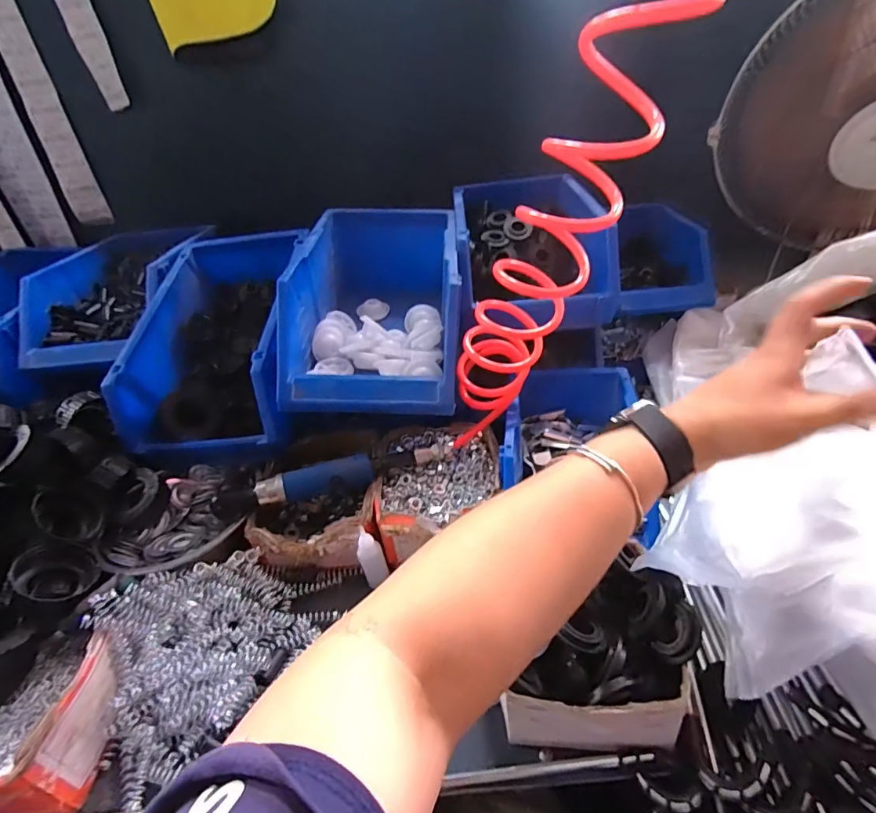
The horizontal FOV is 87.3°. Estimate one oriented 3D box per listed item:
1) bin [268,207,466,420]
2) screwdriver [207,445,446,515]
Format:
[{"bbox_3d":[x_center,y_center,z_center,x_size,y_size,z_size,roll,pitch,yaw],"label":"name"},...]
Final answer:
[{"bbox_3d":[-0.068,-0.143,0.609,0.199,0.143,0.345,-3,35,7],"label":"bin"},{"bbox_3d":[-0.112,0.080,0.525,0.269,0.044,0.046,-12,34,-6],"label":"screwdriver"}]

